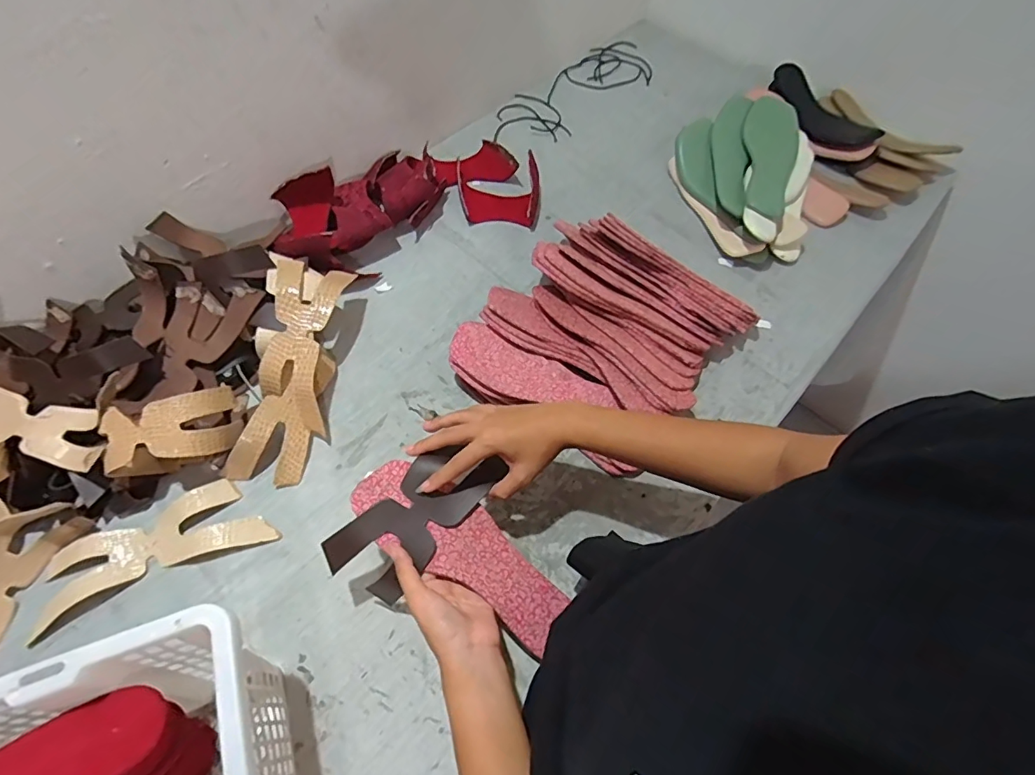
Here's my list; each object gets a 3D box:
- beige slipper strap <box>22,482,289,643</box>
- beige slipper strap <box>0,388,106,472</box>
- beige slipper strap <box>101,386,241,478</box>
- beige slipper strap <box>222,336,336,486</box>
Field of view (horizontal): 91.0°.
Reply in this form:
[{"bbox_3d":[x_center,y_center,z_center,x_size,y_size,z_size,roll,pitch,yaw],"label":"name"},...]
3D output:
[{"bbox_3d":[-0.371,0.161,0.526,0.210,0.017,0.084,-22,64,-14],"label":"beige slipper strap"},{"bbox_3d":[-0.492,0.026,0.501,0.161,0.053,0.078,38,59,-23],"label":"beige slipper strap"},{"bbox_3d":[-0.360,0.047,0.525,0.128,0.063,0.071,-24,64,-15],"label":"beige slipper strap"},{"bbox_3d":[-0.260,0.028,0.593,0.082,0.058,0.167,12,80,3],"label":"beige slipper strap"}]

